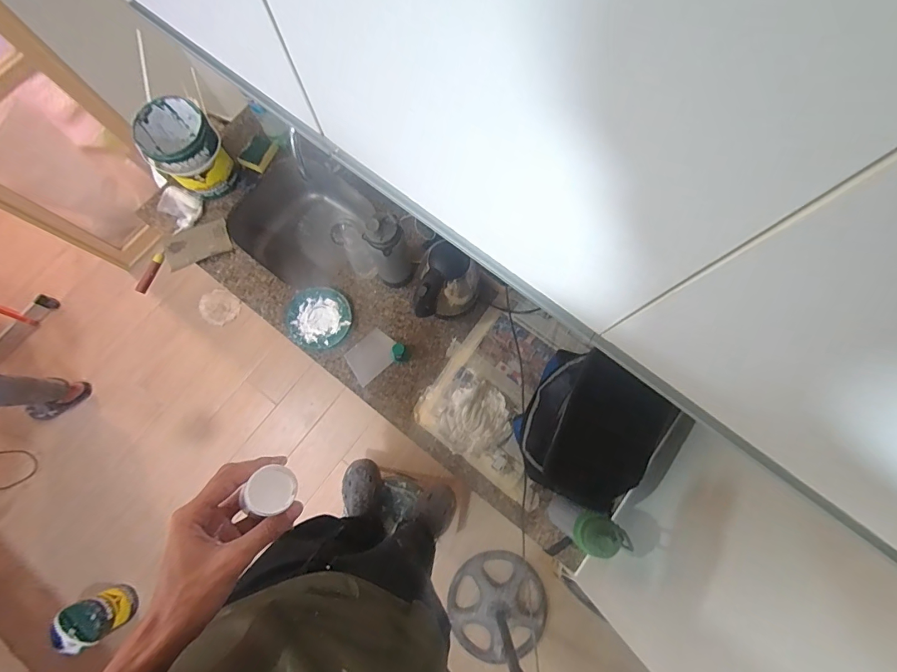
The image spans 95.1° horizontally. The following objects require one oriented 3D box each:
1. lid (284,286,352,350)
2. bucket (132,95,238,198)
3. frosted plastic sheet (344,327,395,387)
[{"bbox_3d":[-0.348,-0.049,1.099,0.164,0.023,0.165,0,78,0],"label":"lid"},{"bbox_3d":[-0.685,-0.485,1.084,0.166,0.195,0.172,0,78,0],"label":"bucket"},{"bbox_3d":[-0.204,0.052,1.090,0.133,0.006,0.099,-41,79,-5],"label":"frosted plastic sheet"}]

